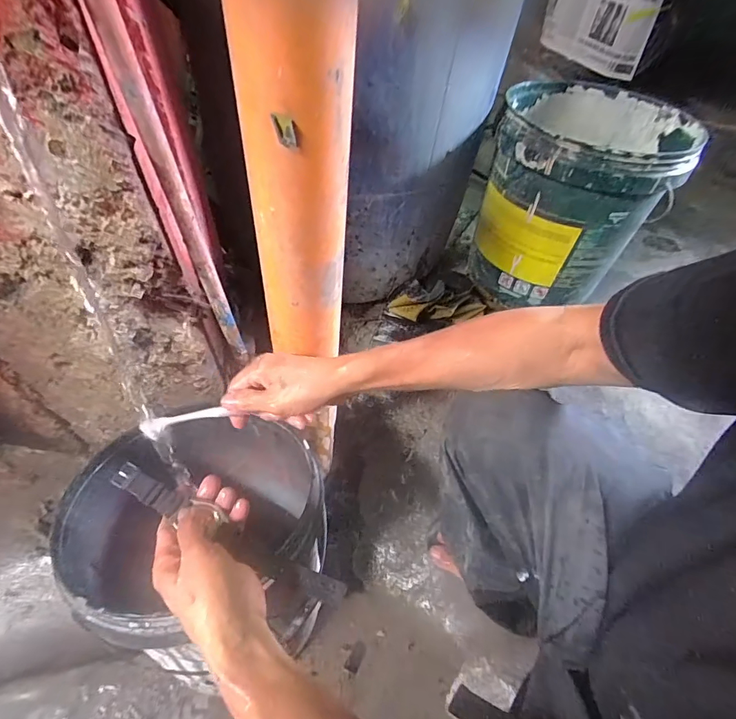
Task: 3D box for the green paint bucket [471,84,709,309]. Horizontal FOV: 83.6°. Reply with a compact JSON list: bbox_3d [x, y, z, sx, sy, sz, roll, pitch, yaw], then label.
[{"bbox_3d":[0.346,-0.286,0.741,0.264,0.293,0.277,2,53,-3],"label":"green paint bucket"}]

